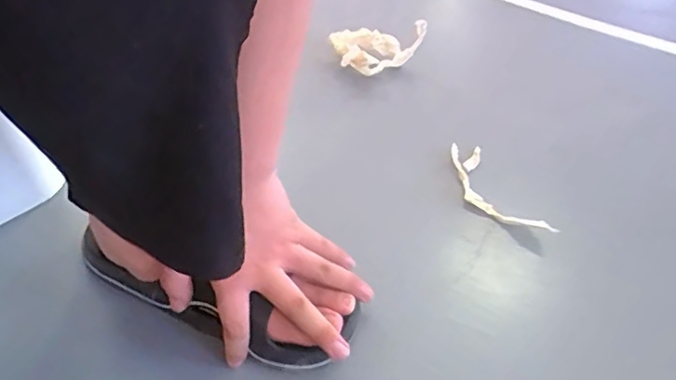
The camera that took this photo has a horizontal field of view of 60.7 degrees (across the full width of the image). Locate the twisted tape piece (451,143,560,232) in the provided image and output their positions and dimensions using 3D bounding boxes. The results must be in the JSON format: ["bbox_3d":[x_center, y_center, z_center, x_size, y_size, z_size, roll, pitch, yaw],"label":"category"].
[{"bbox_3d":[0.158,0.002,0.599,0.049,0.017,0.149,-17,43,-14],"label":"twisted tape piece"}]

